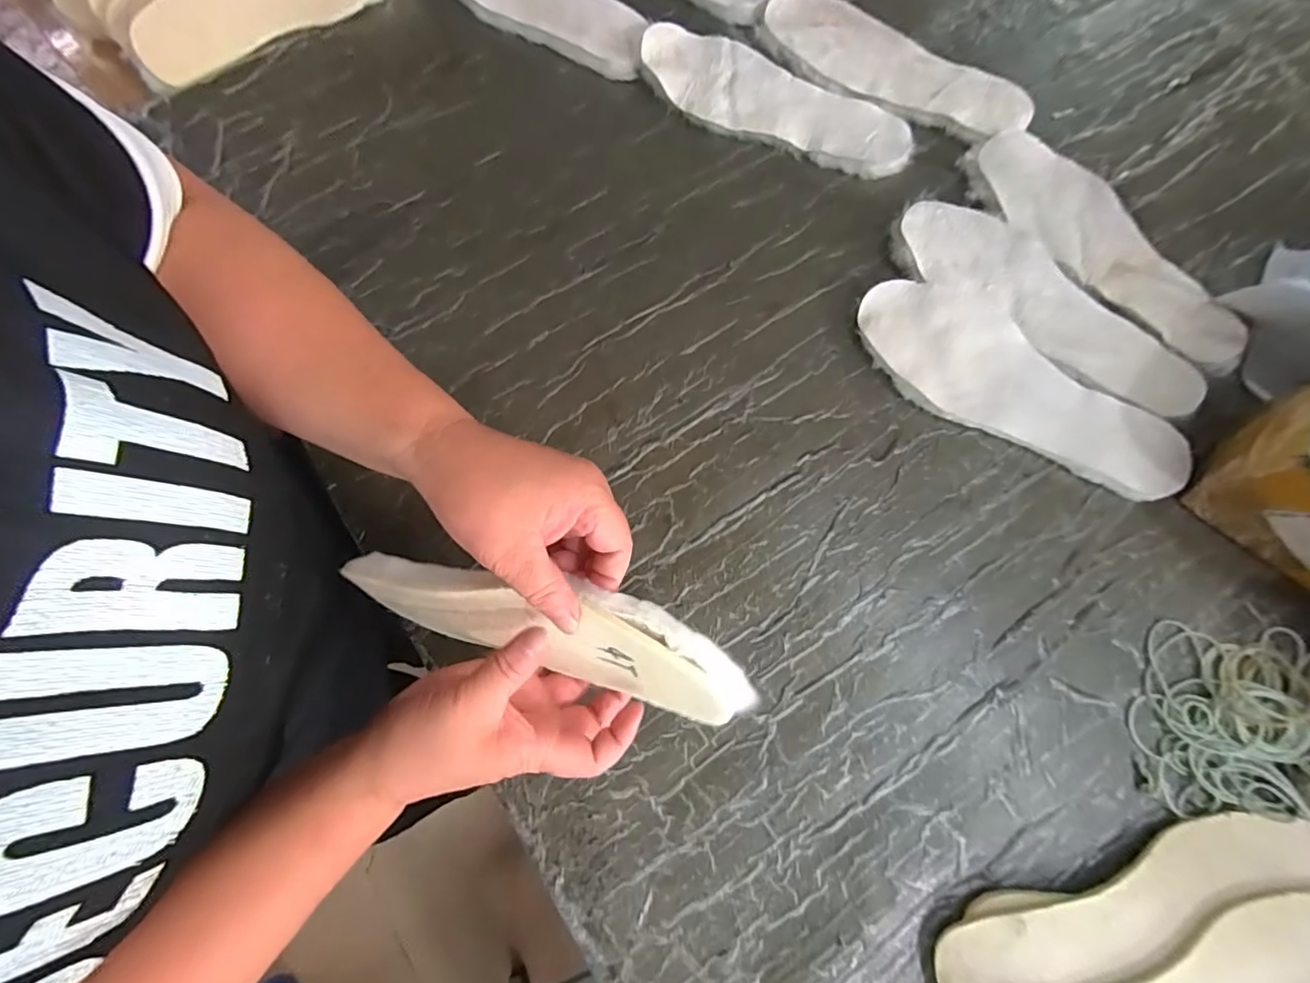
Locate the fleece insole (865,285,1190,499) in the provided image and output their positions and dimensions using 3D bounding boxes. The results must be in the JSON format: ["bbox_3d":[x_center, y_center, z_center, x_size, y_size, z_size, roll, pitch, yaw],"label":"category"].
[{"bbox_3d":[0.275,-0.079,0.432,0.253,0.010,0.099,41,86,11],"label":"fleece insole"}]

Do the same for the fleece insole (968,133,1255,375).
[{"bbox_3d":[0.374,-0.206,0.467,0.091,0.017,0.259,-39,77,-8],"label":"fleece insole"}]

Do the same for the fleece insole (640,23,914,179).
[{"bbox_3d":[0.109,-0.360,0.511,0.259,0.021,0.091,22,77,7],"label":"fleece insole"}]

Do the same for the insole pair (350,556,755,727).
[{"bbox_3d":[-0.068,0.081,0.324,0.246,0.084,0.021,11,44,17],"label":"insole pair"}]

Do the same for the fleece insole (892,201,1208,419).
[{"bbox_3d":[0.312,-0.153,0.453,0.256,0.017,0.088,39,79,11],"label":"fleece insole"}]

